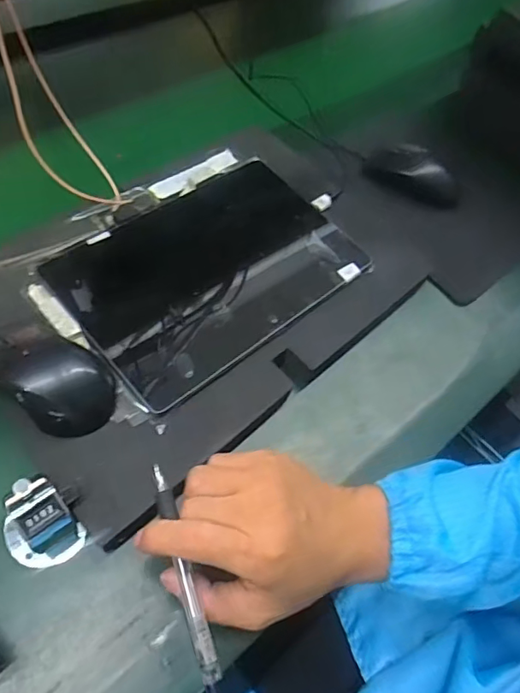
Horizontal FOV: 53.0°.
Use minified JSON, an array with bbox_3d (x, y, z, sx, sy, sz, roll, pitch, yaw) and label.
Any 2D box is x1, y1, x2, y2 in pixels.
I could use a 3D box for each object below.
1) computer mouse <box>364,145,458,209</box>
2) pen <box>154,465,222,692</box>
[{"bbox_3d":[0.189,-0.215,0.631,0.121,0.029,0.055,27,57,14],"label":"computer mouse"},{"bbox_3d":[-0.042,0.139,0.302,0.011,0.011,0.140,-15,66,-14],"label":"pen"}]

